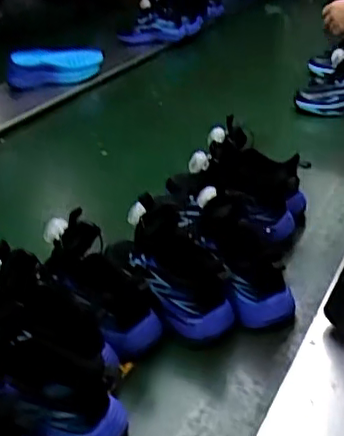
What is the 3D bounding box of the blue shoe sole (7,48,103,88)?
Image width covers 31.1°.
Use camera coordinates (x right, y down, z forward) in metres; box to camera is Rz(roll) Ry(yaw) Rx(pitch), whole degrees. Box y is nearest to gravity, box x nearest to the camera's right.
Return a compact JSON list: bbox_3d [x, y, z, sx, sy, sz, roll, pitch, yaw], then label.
[{"bbox_3d":[-0.272,-0.353,1.442,0.211,0.079,0.034,-9,28,-12],"label":"blue shoe sole"}]

